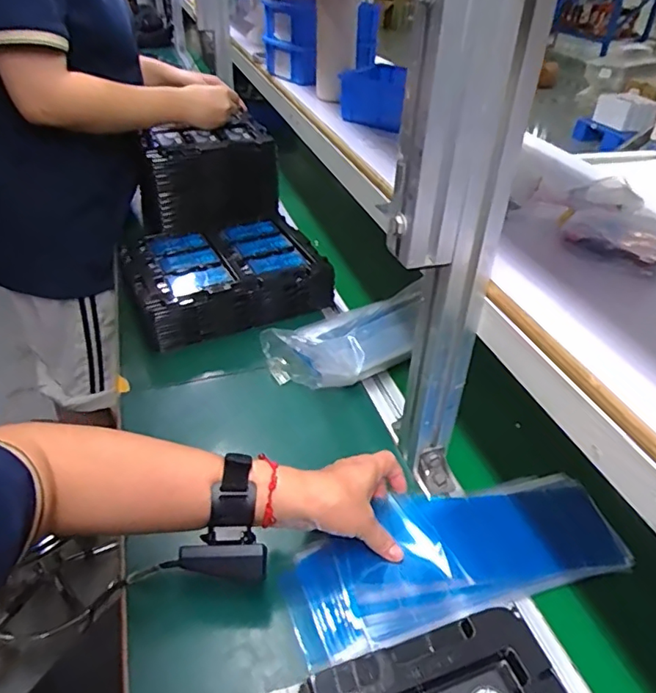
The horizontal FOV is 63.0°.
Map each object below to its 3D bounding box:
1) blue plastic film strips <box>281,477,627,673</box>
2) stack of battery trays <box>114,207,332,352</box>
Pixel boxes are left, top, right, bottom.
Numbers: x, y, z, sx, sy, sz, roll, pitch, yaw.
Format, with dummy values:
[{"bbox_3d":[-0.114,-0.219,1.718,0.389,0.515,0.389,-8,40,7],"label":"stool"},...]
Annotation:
[{"bbox_3d":[0.119,0.190,0.498,0.315,0.029,0.112,-12,39,-15],"label":"blue plastic film strips"},{"bbox_3d":[-0.162,-0.112,0.833,0.279,0.082,0.213,-14,40,-23],"label":"stack of battery trays"}]

